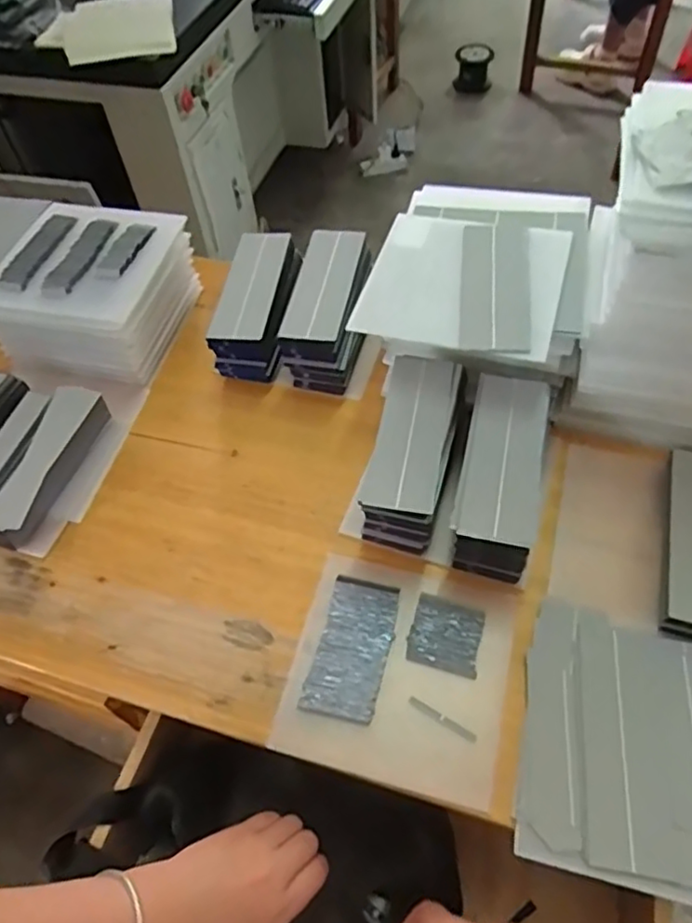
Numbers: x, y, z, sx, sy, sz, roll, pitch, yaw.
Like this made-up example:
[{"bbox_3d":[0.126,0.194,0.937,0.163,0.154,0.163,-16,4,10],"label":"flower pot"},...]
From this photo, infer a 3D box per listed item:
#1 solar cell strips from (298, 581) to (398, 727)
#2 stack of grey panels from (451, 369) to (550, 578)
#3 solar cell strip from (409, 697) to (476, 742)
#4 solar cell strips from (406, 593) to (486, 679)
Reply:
[{"bbox_3d":[0.006,0.140,0.486,0.052,0.008,0.106,15,58,7],"label":"solar cell strips"},{"bbox_3d":[0.126,0.011,0.519,0.057,0.062,0.157,10,55,11],"label":"stack of grey panels"},{"bbox_3d":[0.068,0.182,0.451,0.052,0.005,0.006,28,61,22],"label":"solar cell strip"},{"bbox_3d":[0.076,0.132,0.488,0.052,0.004,0.053,13,56,13],"label":"solar cell strips"}]

